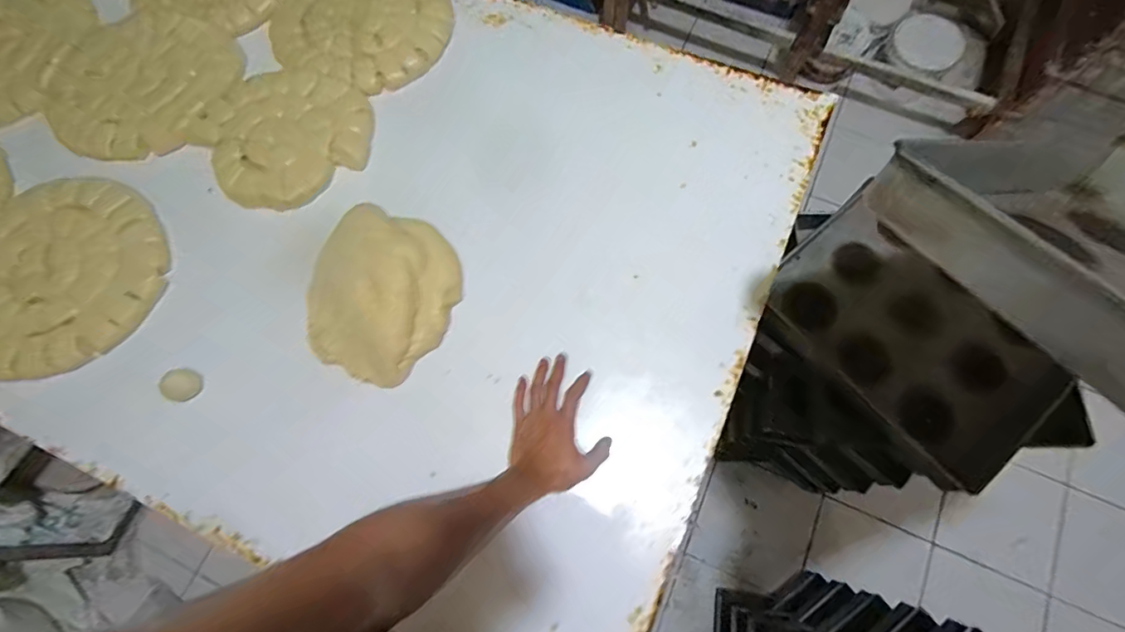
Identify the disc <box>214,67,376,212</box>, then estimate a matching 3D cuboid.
[{"bbox_3d":[-0.444,-0.291,0.825,0.232,0.028,0.256,26,76,-3],"label":"disc"}]

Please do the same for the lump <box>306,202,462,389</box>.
[{"bbox_3d":[-0.273,-0.032,0.734,0.216,0.061,0.232,22,75,6],"label":"lump"}]

